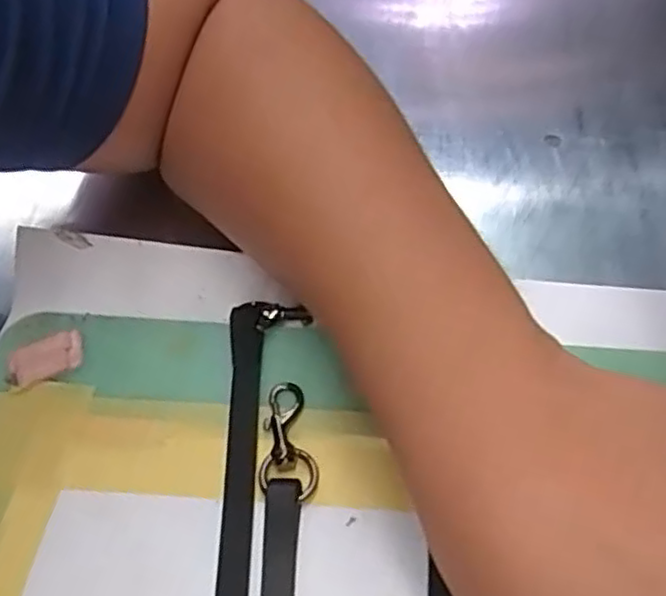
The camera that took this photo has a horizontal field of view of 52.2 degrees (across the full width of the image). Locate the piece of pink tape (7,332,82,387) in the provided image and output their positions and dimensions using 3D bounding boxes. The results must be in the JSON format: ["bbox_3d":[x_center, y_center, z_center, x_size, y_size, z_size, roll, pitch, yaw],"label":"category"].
[{"bbox_3d":[-0.130,0.028,0.306,0.034,0.005,0.018,-23,57,-11],"label":"piece of pink tape"}]

